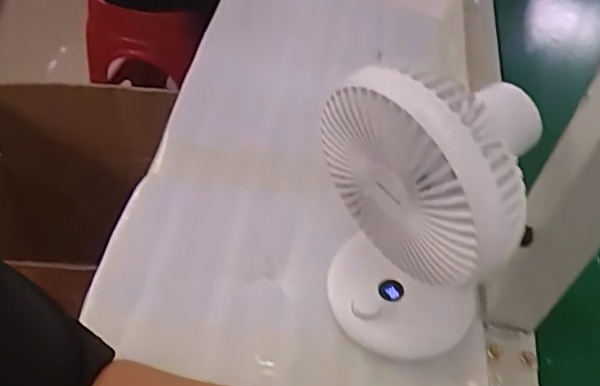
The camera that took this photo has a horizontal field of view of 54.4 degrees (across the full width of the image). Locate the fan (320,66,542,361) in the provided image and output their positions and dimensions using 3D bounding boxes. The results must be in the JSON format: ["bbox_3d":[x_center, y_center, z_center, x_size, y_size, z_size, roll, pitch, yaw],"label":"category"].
[{"bbox_3d":[0.076,0.015,0.371,0.124,0.228,0.100,38,56,25],"label":"fan"}]

